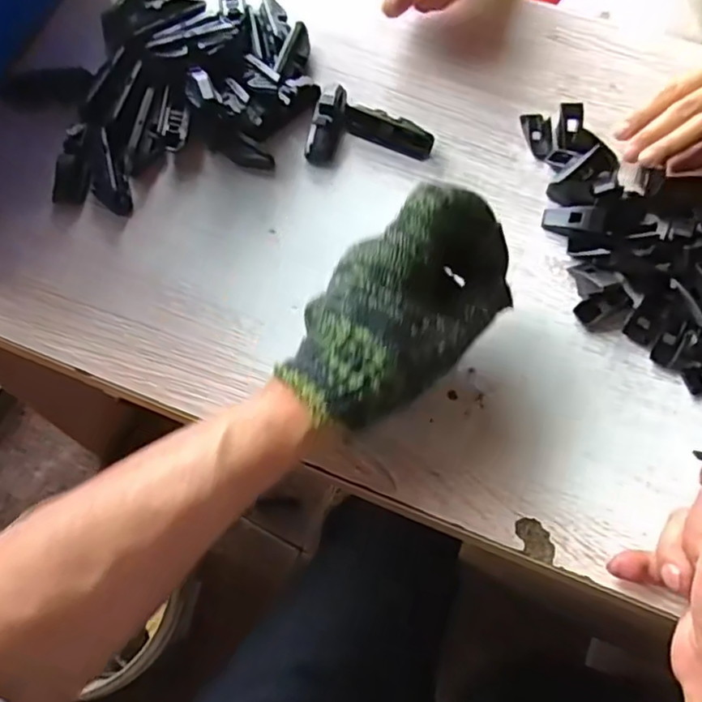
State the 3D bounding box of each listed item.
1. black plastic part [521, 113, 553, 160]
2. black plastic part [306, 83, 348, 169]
[{"bbox_3d":[0.145,-0.168,0.480,0.019,0.008,0.042,-2,66,-1],"label":"black plastic part"},{"bbox_3d":[-0.018,-0.175,0.475,0.023,0.021,0.067,12,66,5],"label":"black plastic part"}]

